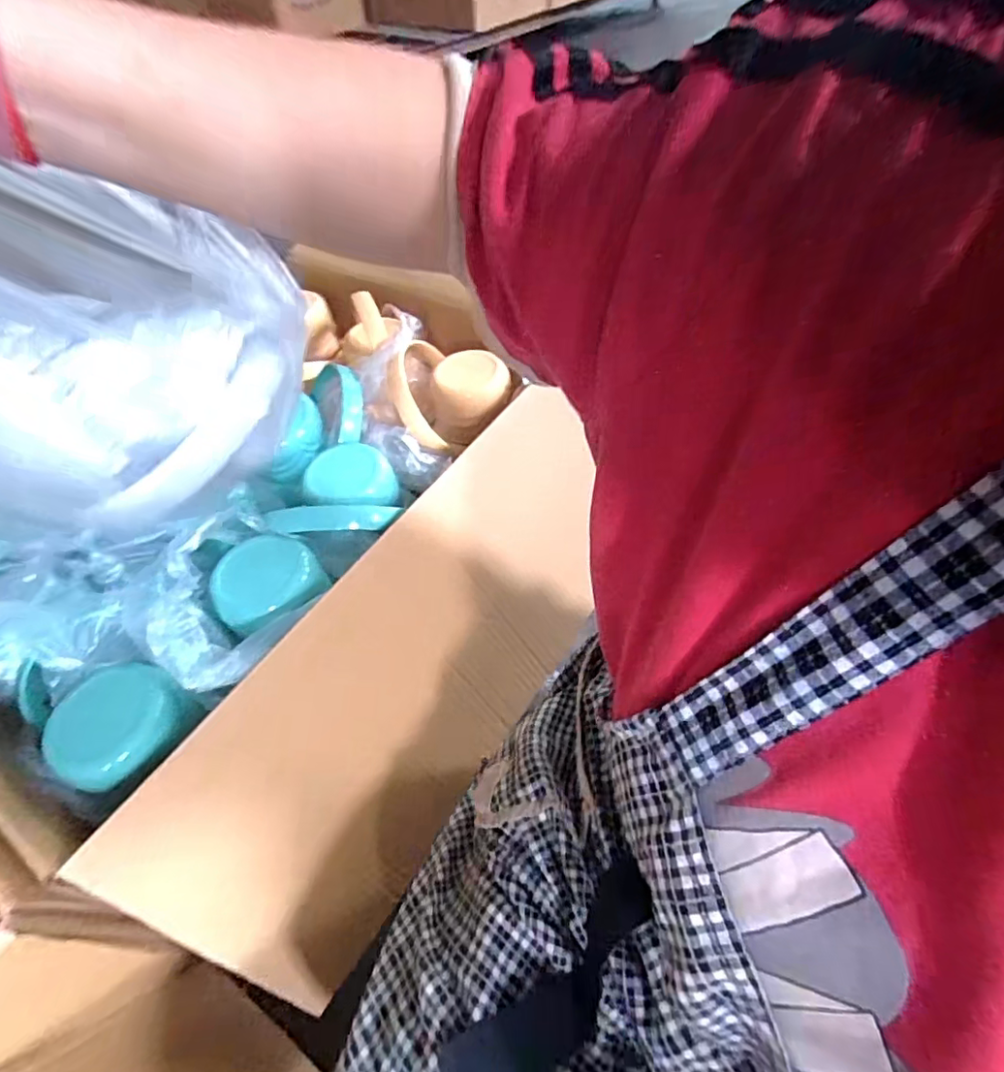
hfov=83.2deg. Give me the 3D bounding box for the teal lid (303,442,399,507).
[{"bbox_3d":[-0.169,-0.067,0.635,0.098,0.026,0.087,-8,52,-1],"label":"teal lid"}]

